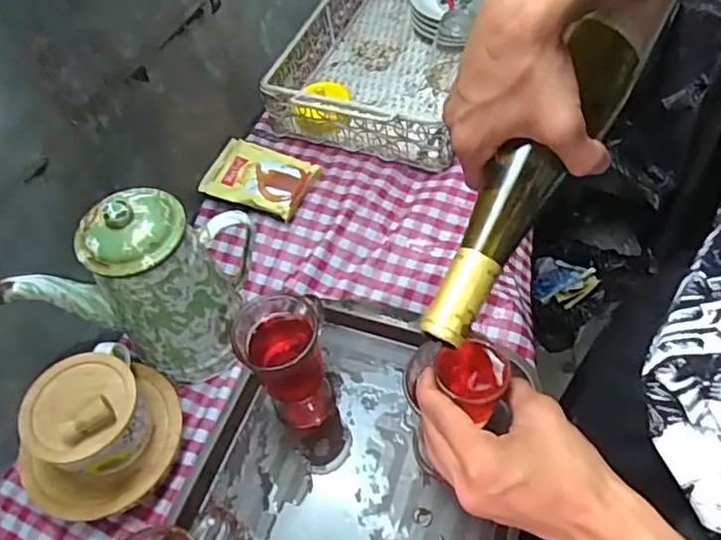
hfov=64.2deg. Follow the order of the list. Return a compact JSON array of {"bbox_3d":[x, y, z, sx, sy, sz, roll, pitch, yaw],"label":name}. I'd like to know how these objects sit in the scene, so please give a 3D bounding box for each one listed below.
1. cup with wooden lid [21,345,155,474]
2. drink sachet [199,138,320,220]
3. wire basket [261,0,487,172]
[{"bbox_3d":[-0.240,0.133,0.519,0.096,0.089,0.094,-3,54,4],"label":"cup with wooden lid"},{"bbox_3d":[-0.127,-0.114,0.714,0.128,0.030,0.089,16,58,16],"label":"drink sachet"},{"bbox_3d":[0.051,-0.347,0.817,0.239,0.104,0.432,13,57,14],"label":"wire basket"}]

